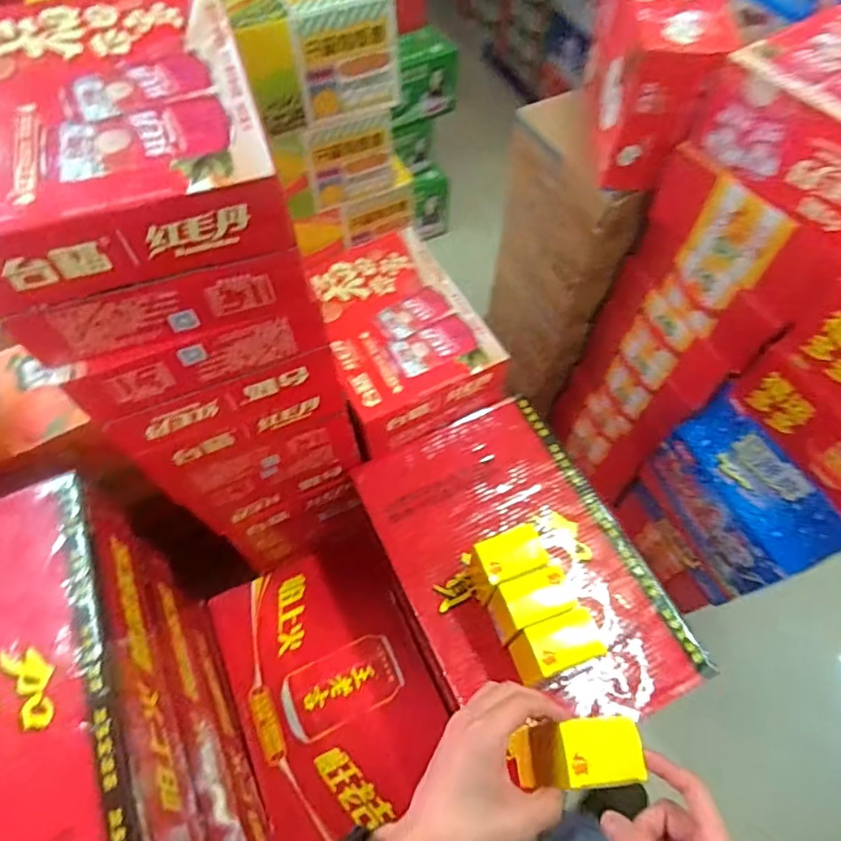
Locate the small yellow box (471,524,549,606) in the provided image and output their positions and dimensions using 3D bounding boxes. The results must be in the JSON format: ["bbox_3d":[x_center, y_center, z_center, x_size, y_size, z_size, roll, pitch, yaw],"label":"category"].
[{"bbox_3d":[0.093,0.160,0.612,0.074,0.101,0.056,-21,62,-12],"label":"small yellow box"}]

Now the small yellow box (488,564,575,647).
[{"bbox_3d":[0.115,0.197,0.592,0.070,0.100,0.049,-16,61,-9],"label":"small yellow box"}]

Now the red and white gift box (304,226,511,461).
[{"bbox_3d":[-0.029,-0.116,0.778,0.211,0.103,0.293,-17,61,-9],"label":"red and white gift box"}]

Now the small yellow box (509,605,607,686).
[{"bbox_3d":[0.136,0.231,0.565,0.066,0.117,0.047,-16,61,-9],"label":"small yellow box"}]

